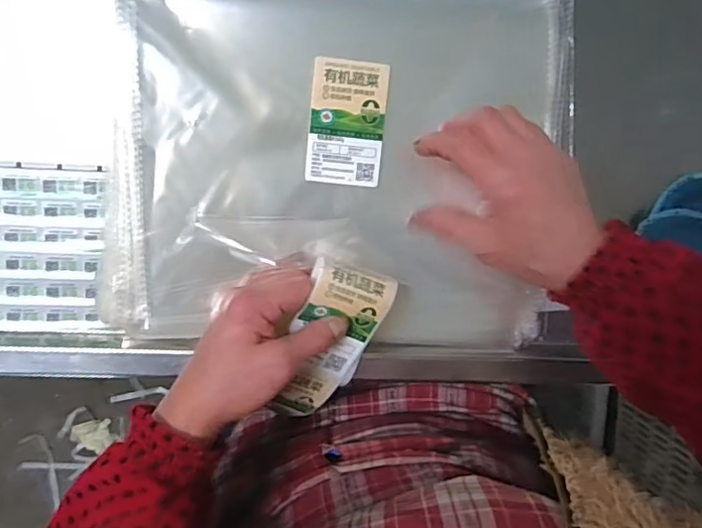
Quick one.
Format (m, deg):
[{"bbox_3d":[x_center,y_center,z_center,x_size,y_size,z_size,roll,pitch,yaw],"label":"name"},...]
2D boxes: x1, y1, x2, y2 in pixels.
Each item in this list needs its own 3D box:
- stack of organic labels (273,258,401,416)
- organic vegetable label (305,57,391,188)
[{"bbox_3d":[-0.020,0.061,0.402,0.059,0.014,0.131,18,114,-22],"label":"stack of organic labels"},{"bbox_3d":[-0.003,-0.105,0.418,0.055,0.004,0.089,4,99,-6],"label":"organic vegetable label"}]

